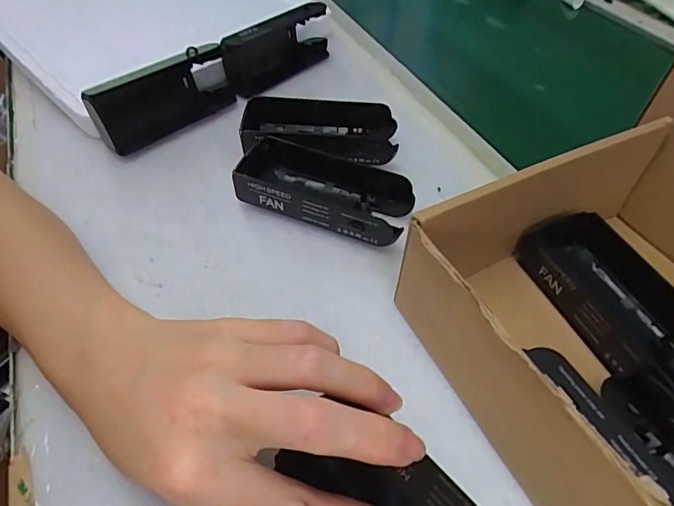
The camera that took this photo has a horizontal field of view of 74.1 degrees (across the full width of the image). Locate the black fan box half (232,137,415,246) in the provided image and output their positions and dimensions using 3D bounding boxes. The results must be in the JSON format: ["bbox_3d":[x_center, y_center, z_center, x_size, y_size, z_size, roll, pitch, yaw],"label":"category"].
[{"bbox_3d":[-0.008,-0.038,0.283,0.106,0.030,0.048,20,52,13],"label":"black fan box half"}]

